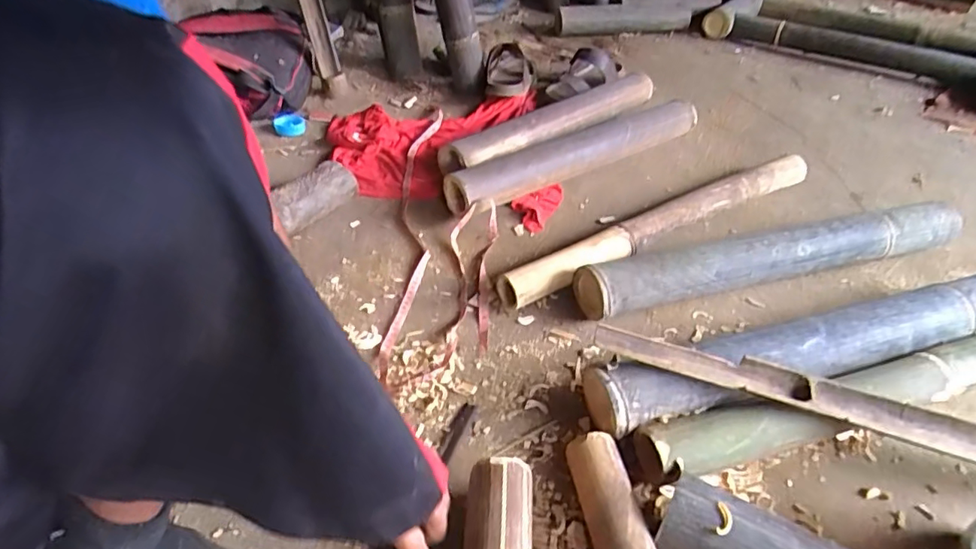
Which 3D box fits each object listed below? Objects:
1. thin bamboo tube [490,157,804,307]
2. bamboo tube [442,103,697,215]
[{"bbox_3d":[0.283,-0.087,0.846,0.588,0.063,0.060,-21,46,-23],"label":"thin bamboo tube"},{"bbox_3d":[0.157,-0.217,0.974,0.473,0.077,0.078,-20,46,-24],"label":"bamboo tube"}]

